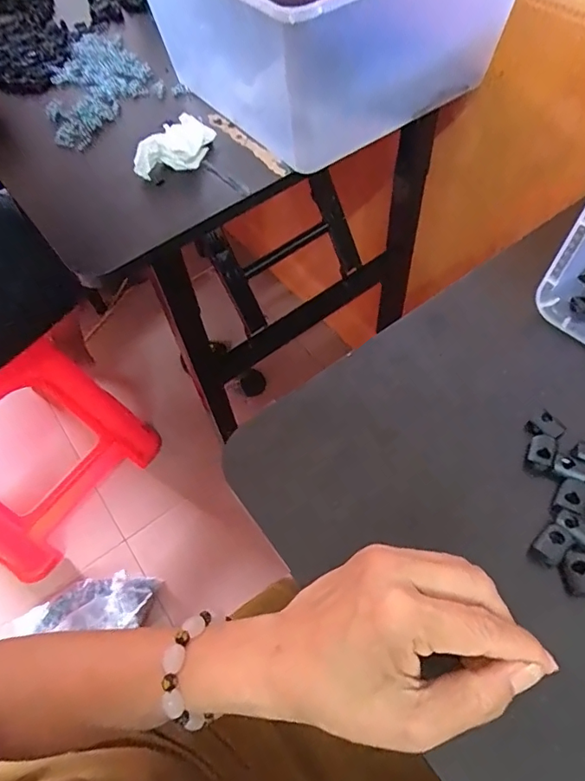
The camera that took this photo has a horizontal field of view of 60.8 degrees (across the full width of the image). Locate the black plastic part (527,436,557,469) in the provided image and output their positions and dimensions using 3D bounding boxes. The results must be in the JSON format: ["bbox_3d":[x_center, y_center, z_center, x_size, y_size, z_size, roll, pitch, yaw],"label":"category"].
[{"bbox_3d":[0.153,0.037,0.306,0.014,0.008,0.021,21,62,17],"label":"black plastic part"}]

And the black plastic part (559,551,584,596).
[{"bbox_3d":[0.154,0.098,0.269,0.016,0.008,0.021,-10,58,-2],"label":"black plastic part"}]

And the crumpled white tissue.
[{"bbox_3d":[-0.116,-0.242,0.494,0.048,0.031,0.092,29,65,21],"label":"crumpled white tissue"}]

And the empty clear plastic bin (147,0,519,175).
[{"bbox_3d":[0.028,-0.391,0.518,0.299,0.168,0.325,-35,62,-16],"label":"empty clear plastic bin"}]

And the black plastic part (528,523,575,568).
[{"bbox_3d":[0.145,0.087,0.279,0.021,0.010,0.015,-41,64,-19],"label":"black plastic part"}]

